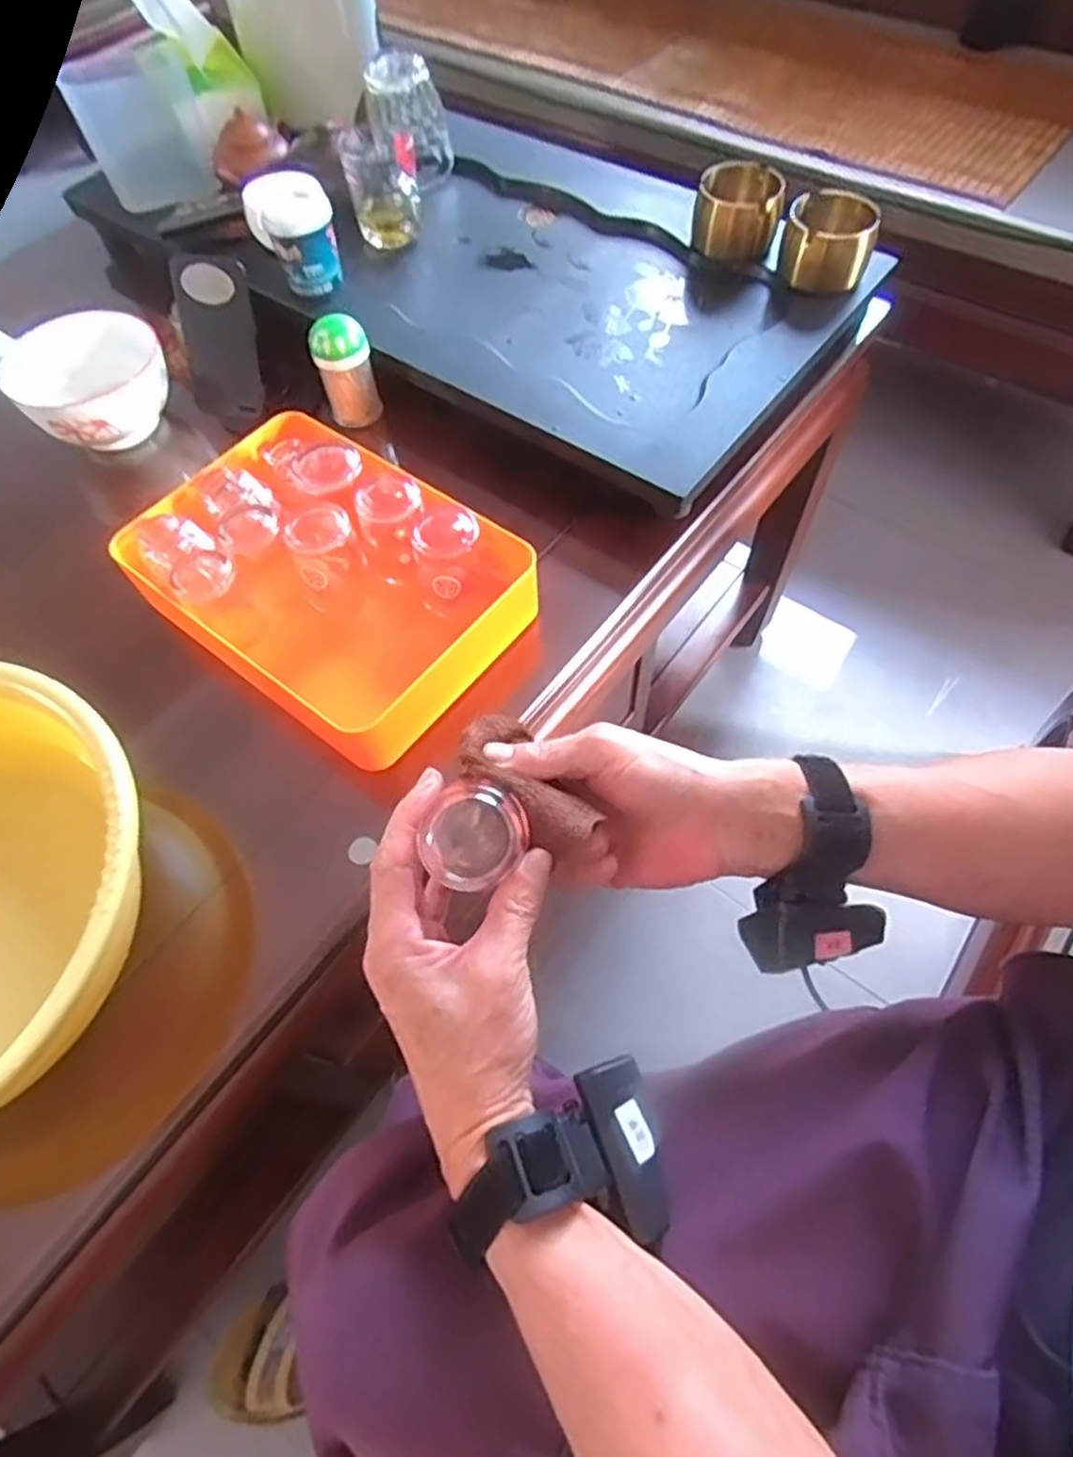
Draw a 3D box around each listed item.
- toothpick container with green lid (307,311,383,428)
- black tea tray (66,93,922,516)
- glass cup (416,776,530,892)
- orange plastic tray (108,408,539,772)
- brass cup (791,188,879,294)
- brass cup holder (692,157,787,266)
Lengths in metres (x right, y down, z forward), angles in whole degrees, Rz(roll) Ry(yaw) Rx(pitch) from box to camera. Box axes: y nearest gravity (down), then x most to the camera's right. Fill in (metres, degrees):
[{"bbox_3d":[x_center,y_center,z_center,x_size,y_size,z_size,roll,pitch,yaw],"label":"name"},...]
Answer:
[{"bbox_3d":[-0.169,-0.317,0.663,0.047,0.081,0.040,-11,62,-3],"label":"toothpick container with green lid"},{"bbox_3d":[-0.066,-0.491,0.751,0.743,0.037,0.395,32,67,18],"label":"black tea tray"},{"bbox_3d":[-0.032,0.051,0.366,0.054,0.051,0.054,1,81,-10],"label":"glass cup"},{"bbox_3d":[-0.155,-0.109,0.576,0.274,0.097,0.194,33,68,18],"label":"orange plastic tray"},{"bbox_3d":[0.258,-0.431,0.664,0.075,0.057,0.069,12,63,8],"label":"brass cup"},{"bbox_3d":[0.186,-0.477,0.694,0.076,0.060,0.068,5,62,5],"label":"brass cup holder"}]

